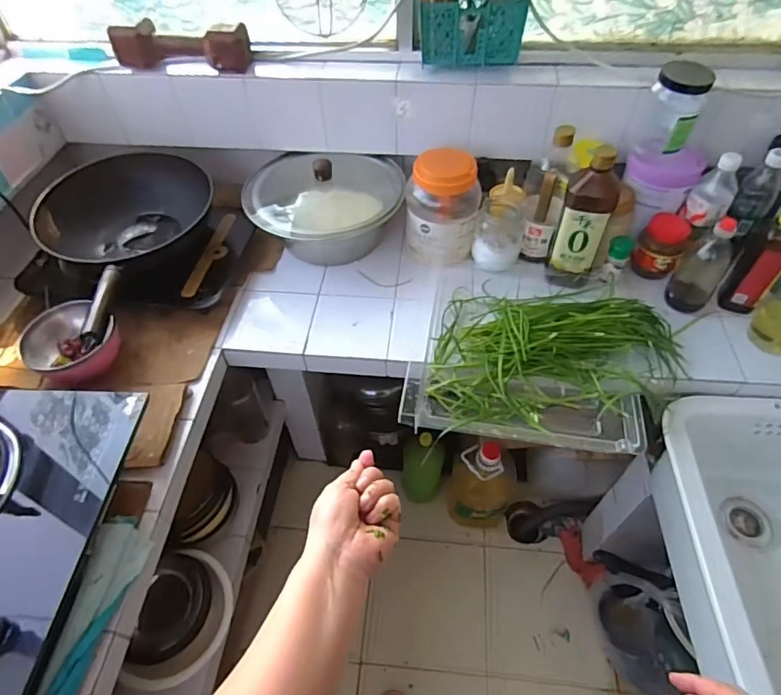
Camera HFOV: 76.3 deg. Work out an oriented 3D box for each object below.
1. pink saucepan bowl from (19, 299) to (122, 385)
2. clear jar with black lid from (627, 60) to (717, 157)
[{"bbox_3d":[-0.539,-0.008,0.843,0.147,0.085,0.134,-1,51,1],"label":"pink saucepan bowl"},{"bbox_3d":[0.504,-0.424,0.889,0.096,0.141,0.096,26,56,20],"label":"clear jar with black lid"}]

